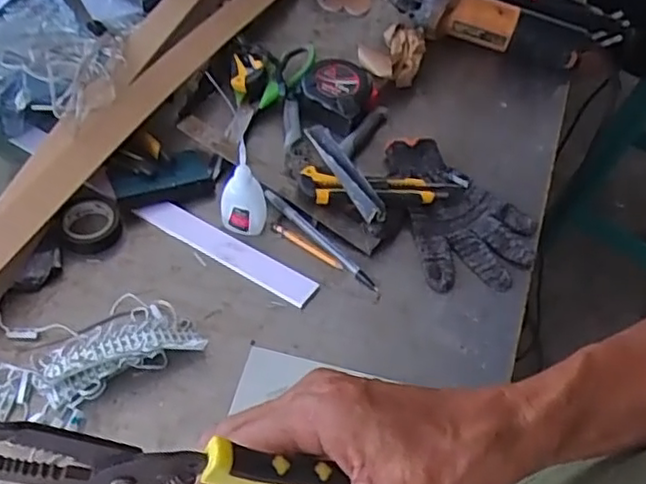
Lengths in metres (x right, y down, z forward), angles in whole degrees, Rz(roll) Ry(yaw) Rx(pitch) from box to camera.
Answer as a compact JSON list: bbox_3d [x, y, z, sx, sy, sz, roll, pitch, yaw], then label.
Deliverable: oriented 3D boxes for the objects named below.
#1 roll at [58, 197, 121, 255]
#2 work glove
[{"bbox_3d":[-0.226,-0.017,0.642,0.052,0.024,0.055,2,52,-3],"label":"roll"},{"bbox_3d":[0.148,-0.038,0.694,0.127,0.021,0.189,-10,53,-12],"label":"work glove"}]

